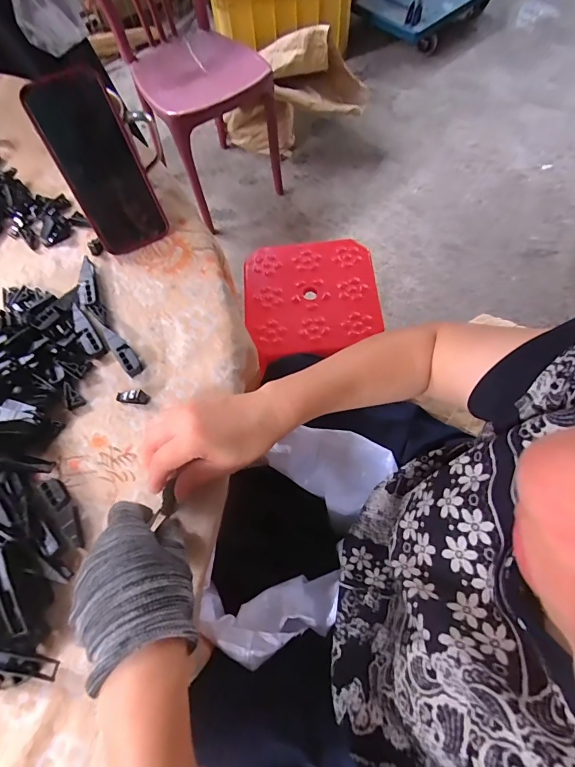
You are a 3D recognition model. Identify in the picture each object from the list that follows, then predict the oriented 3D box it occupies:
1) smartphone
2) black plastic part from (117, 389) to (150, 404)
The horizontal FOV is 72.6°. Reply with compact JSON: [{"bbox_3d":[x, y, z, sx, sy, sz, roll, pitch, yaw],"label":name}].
[{"bbox_3d":[-0.190,-0.220,0.404,0.076,0.157,0.016,-27,40,-10],"label":"smartphone"},{"bbox_3d":[-0.151,0.012,0.377,0.031,0.015,0.011,2,69,1],"label":"black plastic part"}]

